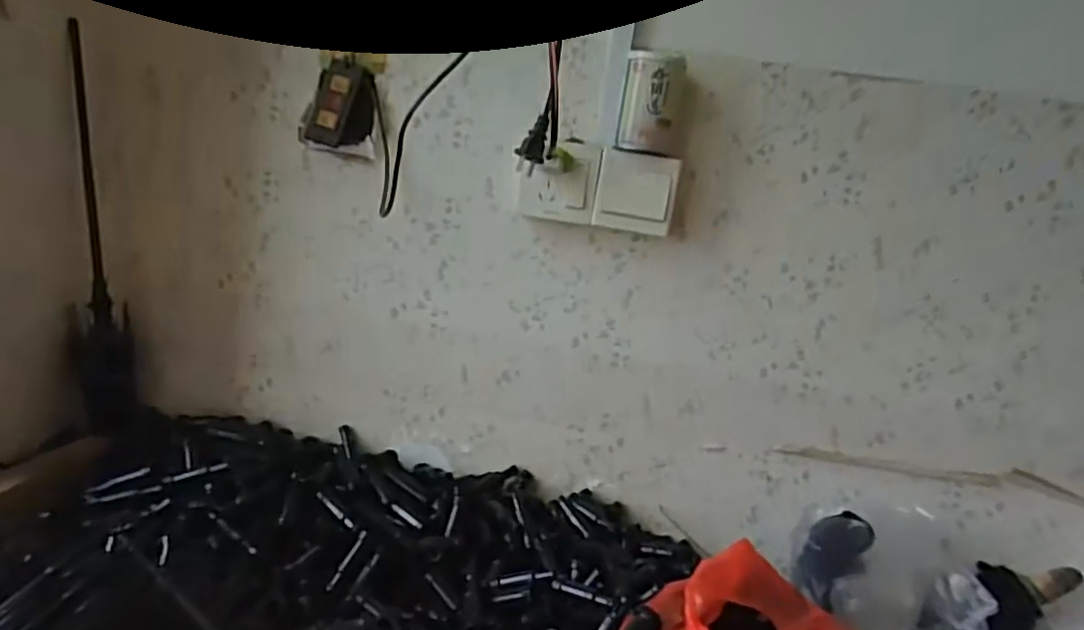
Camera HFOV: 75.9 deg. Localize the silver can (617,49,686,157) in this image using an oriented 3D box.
[{"bbox_3d":[0.118,-0.225,0.740,0.063,0.101,0.050,9,9,9],"label":"silver can"}]

